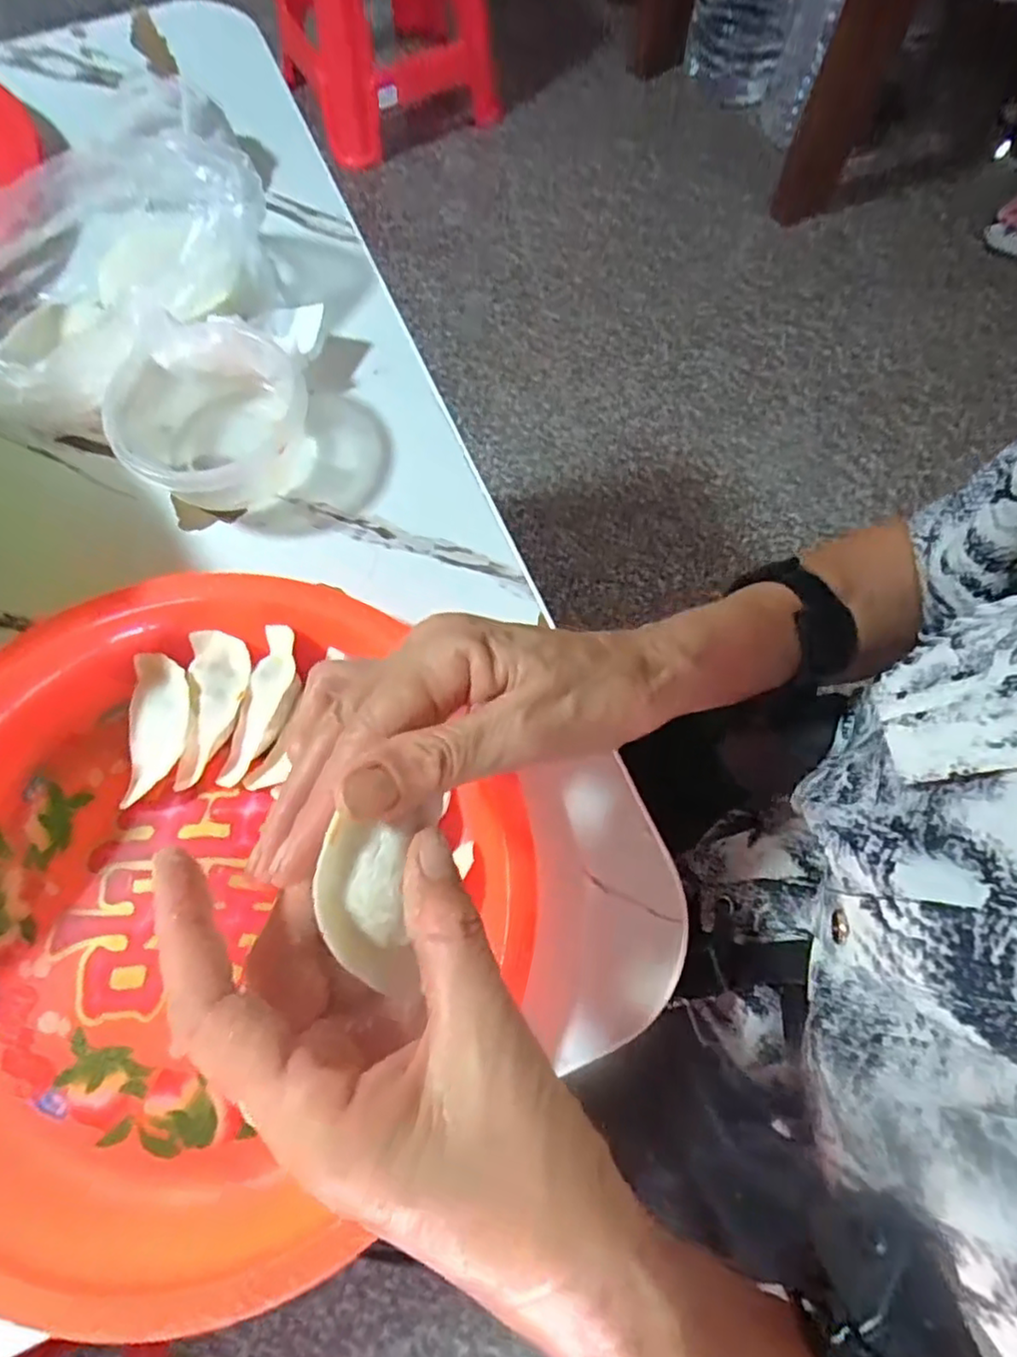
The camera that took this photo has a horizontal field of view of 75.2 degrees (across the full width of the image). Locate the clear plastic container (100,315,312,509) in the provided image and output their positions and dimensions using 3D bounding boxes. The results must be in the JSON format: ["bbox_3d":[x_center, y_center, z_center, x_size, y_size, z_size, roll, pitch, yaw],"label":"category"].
[{"bbox_3d":[-0.170,-0.154,0.379,0.105,0.043,0.107,-6,72,-3],"label":"clear plastic container"}]

